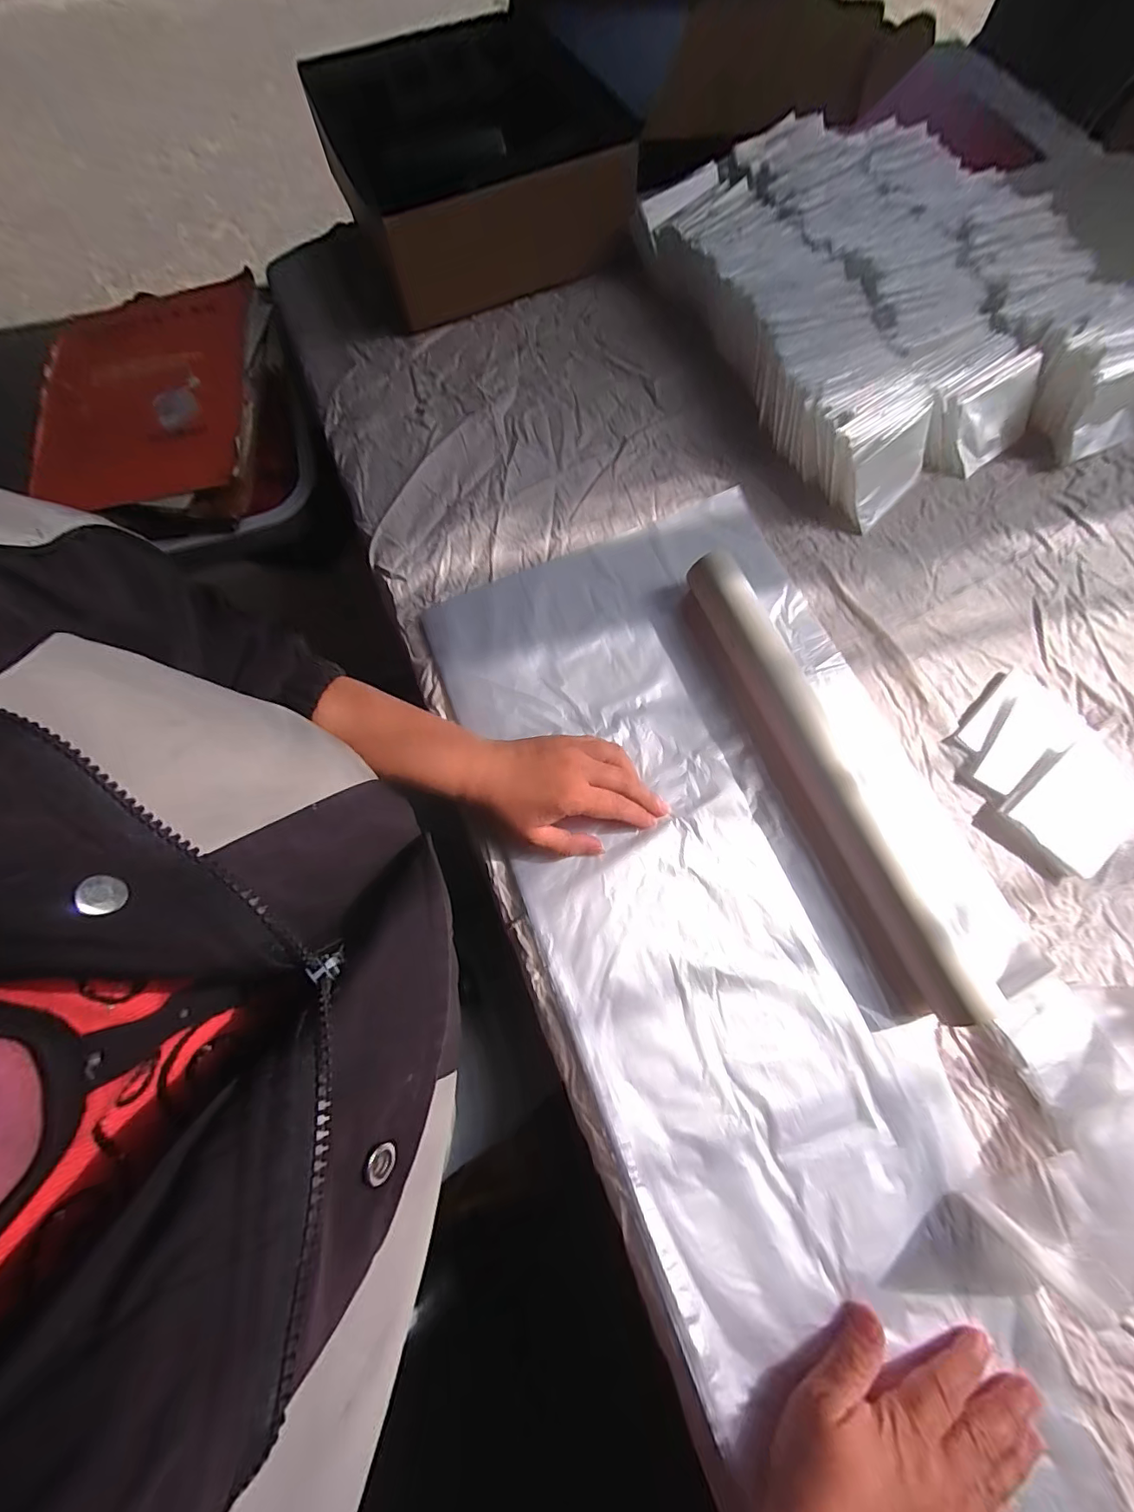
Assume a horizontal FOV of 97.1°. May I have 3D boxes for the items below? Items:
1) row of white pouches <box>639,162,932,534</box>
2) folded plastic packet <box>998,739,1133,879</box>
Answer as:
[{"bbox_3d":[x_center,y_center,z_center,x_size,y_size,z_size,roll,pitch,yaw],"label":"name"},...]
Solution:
[{"bbox_3d":[0.197,-0.393,0.466,0.106,0.074,0.394,-25,74,-6],"label":"row of white pouches"},{"bbox_3d":[0.375,0.036,0.364,0.103,0.014,0.073,-37,75,-9],"label":"folded plastic packet"}]

